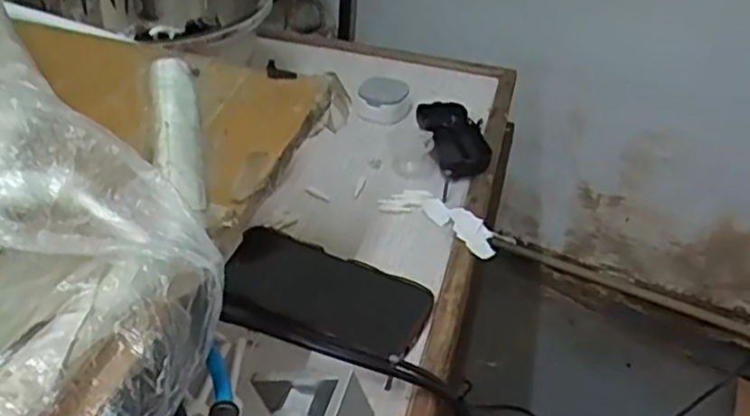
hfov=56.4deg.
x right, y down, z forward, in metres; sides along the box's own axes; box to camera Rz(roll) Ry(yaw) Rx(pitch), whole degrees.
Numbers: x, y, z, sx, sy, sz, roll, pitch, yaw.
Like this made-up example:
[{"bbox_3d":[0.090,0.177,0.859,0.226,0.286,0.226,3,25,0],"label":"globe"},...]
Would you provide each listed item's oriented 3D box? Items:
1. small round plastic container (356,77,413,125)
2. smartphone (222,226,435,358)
[{"bbox_3d":[0.010,-0.117,0.747,0.055,0.024,0.051,3,37,-2],"label":"small round plastic container"},{"bbox_3d":[-0.038,0.060,0.528,0.157,0.014,0.084,21,36,14],"label":"smartphone"}]

